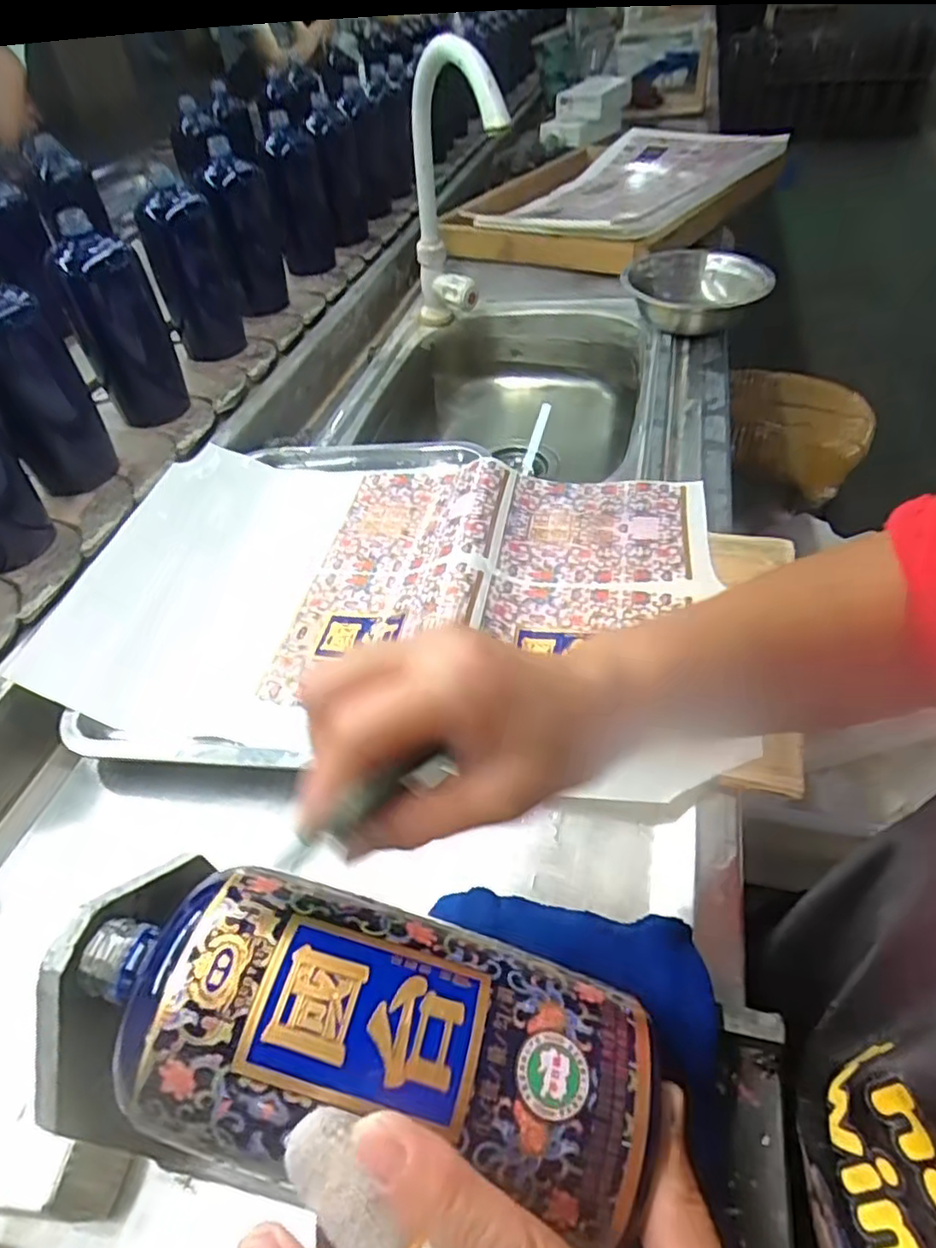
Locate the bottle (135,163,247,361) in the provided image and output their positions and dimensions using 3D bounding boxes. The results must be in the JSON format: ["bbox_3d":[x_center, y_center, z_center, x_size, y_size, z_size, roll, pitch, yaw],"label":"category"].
[{"bbox_3d":[-0.327,-0.426,0.782,0.079,0.179,0.092,-17,47,-11],"label":"bottle"}]

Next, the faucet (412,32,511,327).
[{"bbox_3d":[-0.010,-0.453,0.734,0.056,0.293,0.199,-21,48,-14],"label":"faucet"}]

